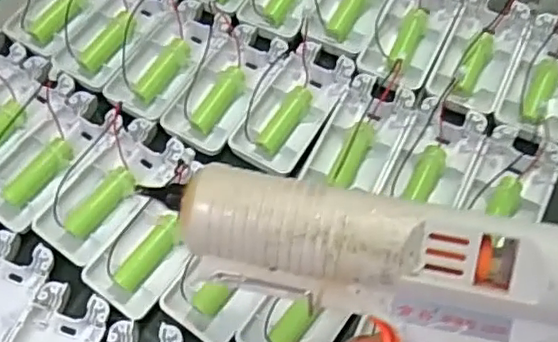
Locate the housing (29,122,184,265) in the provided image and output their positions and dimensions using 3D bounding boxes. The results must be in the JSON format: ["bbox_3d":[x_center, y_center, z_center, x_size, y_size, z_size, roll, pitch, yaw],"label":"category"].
[{"bbox_3d":[-0.102,0.010,0.385,0.046,0.016,0.094,34,70,18],"label":"housing"}]

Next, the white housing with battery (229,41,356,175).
[{"bbox_3d":[0.009,-0.041,0.404,0.048,0.015,0.092,25,68,15],"label":"white housing with battery"}]

